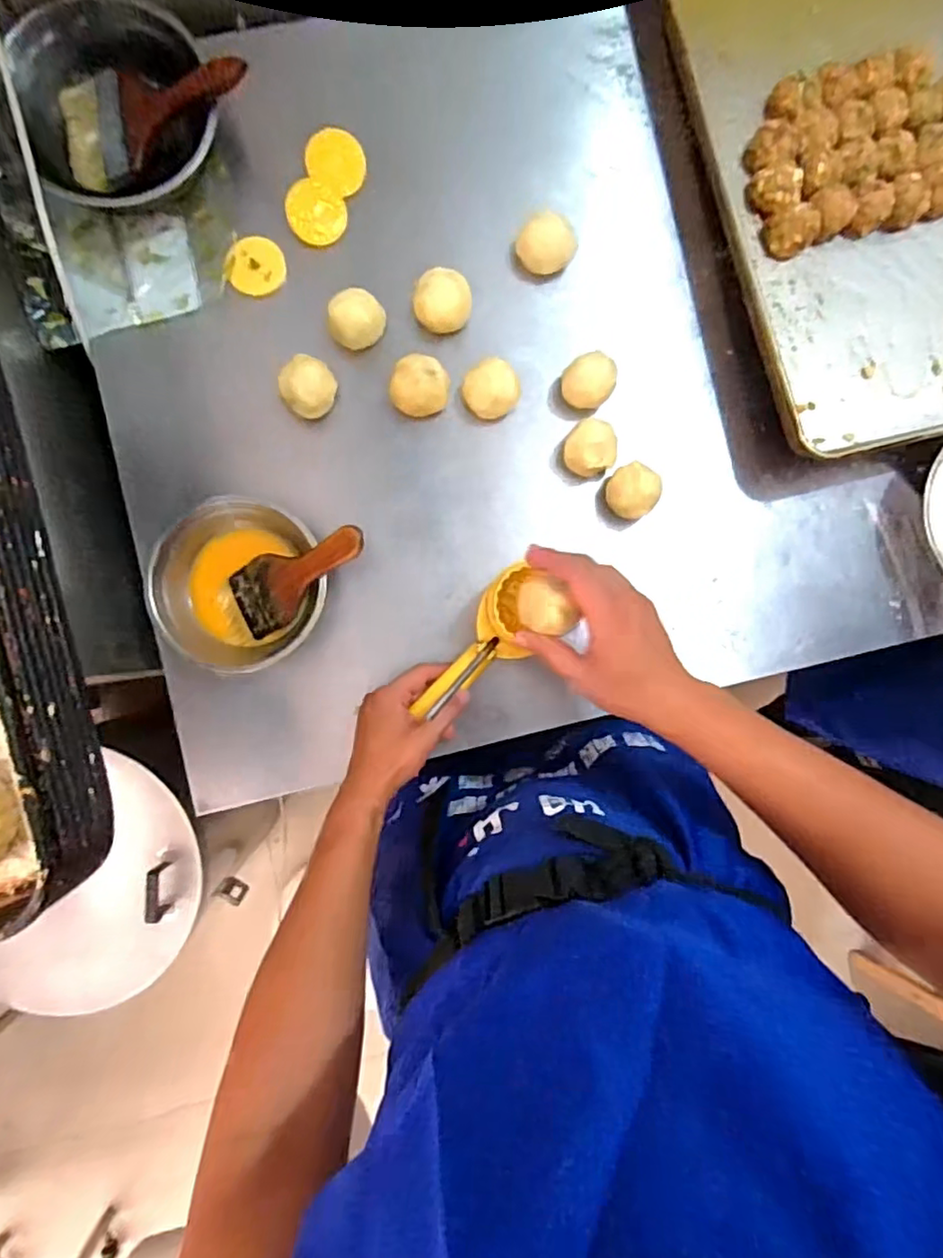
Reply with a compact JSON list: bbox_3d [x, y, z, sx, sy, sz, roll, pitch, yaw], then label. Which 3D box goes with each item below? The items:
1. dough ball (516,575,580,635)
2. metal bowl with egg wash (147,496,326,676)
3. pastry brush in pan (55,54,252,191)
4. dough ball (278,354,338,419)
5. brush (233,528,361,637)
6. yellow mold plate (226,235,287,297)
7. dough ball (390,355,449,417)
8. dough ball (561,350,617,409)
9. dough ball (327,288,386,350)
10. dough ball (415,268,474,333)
[{"bbox_3d":[0.059,-0.019,0.484,0.043,0.031,0.044,0,89,-2],"label":"dough ball"},{"bbox_3d":[-0.230,-0.042,0.611,0.160,0.050,0.163,0,89,-2],"label":"metal bowl with egg wash"},{"bbox_3d":[-0.300,-0.504,0.586,0.190,0.024,0.096,-9,89,15],"label":"pastry brush in pan"},{"bbox_3d":[-0.164,-0.243,0.621,0.051,0.049,0.051,0,89,-2],"label":"dough ball"},{"bbox_3d":[-0.166,-0.053,0.586,0.151,0.013,0.070,-27,90,21],"label":"brush"},{"bbox_3d":[-0.222,-0.375,0.633,0.051,0.017,0.059,20,88,-2],"label":"yellow mold plate"},{"bbox_3d":[-0.051,-0.245,0.619,0.052,0.041,0.059,14,88,-2],"label":"dough ball"},{"bbox_3d":[0.119,-0.252,0.626,0.048,0.041,0.051,0,89,-2],"label":"dough ball"},{"bbox_3d":[-0.116,-0.314,0.622,0.059,0.048,0.053,-20,90,-2],"label":"dough ball"},{"bbox_3d":[-0.030,-0.334,0.626,0.060,0.041,0.055,5,89,-2],"label":"dough ball"}]

